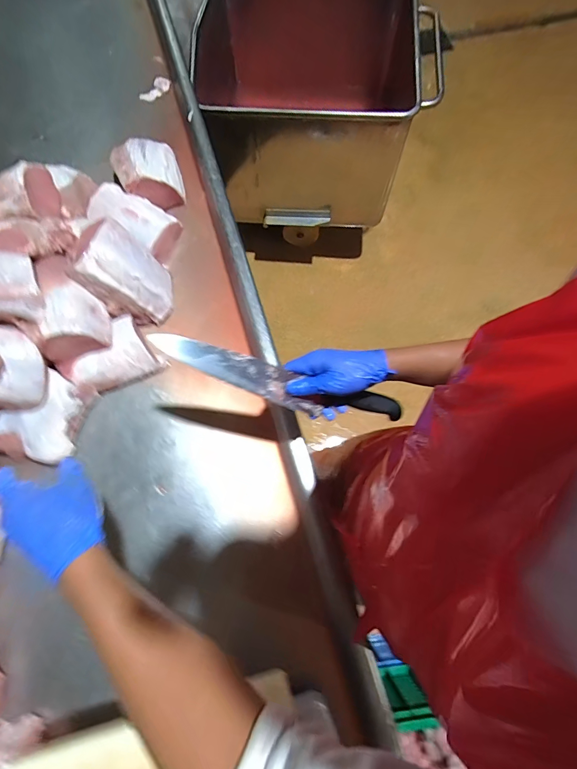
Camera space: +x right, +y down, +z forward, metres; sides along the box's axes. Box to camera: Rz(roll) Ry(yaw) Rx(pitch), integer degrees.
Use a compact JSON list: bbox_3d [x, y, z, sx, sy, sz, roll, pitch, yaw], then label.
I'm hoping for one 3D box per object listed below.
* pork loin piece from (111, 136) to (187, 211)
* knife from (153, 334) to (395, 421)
[{"bbox_3d":[-0.287,-0.432,0.762,0.125,0.086,0.158,-19,75,-6],"label":"pork loin piece"},{"bbox_3d":[-0.004,0.002,0.507,0.355,0.021,0.049,17,74,-16],"label":"knife"}]

